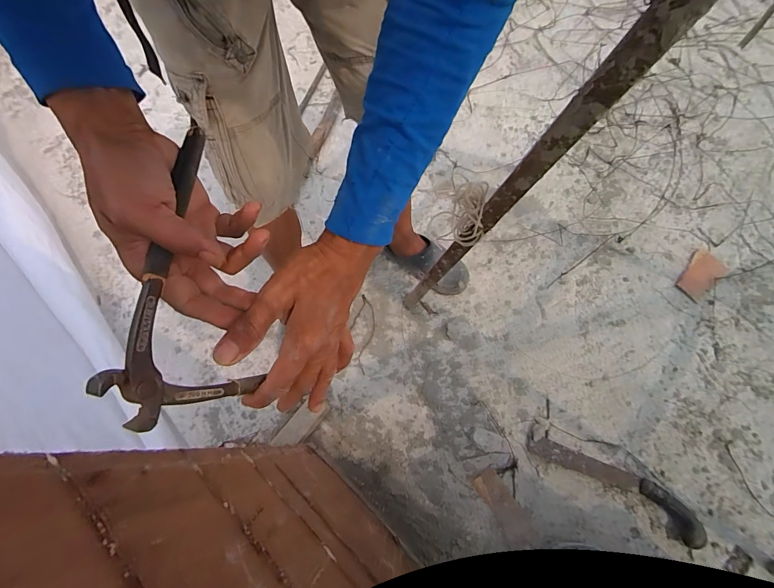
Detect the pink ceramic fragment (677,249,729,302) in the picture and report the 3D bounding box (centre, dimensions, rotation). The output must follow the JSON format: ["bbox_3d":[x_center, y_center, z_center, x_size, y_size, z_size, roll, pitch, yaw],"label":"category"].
[{"bbox_3d":[0.842,-0.053,0.962,0.150,0.008,0.086,-38,71,-12],"label":"pink ceramic fragment"}]

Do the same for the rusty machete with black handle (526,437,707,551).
[{"bbox_3d":[0.487,0.401,0.770,0.353,0.029,0.072,29,72,13],"label":"rusty machete with black handle"}]

